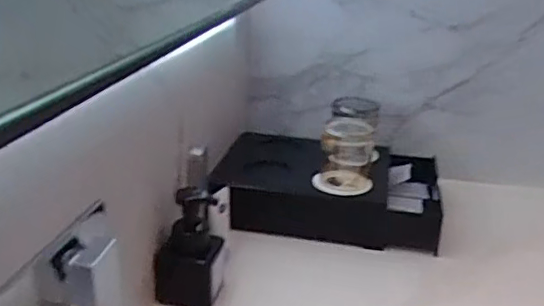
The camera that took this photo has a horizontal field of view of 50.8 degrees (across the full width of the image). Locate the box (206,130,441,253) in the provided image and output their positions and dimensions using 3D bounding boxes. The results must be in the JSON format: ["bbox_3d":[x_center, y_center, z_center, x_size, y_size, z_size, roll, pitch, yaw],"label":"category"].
[{"bbox_3d":[0.096,0.052,0.912,0.349,0.085,0.229,5,23,6],"label":"box"}]

